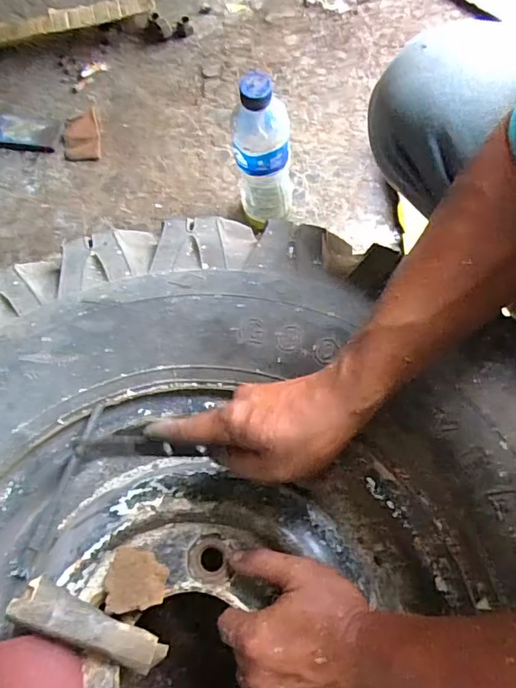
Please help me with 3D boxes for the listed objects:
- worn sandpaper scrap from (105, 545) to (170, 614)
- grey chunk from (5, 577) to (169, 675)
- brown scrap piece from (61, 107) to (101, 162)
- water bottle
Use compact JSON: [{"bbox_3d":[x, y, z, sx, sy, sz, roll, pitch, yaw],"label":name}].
[{"bbox_3d":[-0.100,0.194,0.432,0.051,0.006,0.050,1,47,10],"label":"worn sandpaper scrap"},{"bbox_3d":[-0.132,0.223,0.412,0.122,0.018,0.028,26,74,-4],"label":"grey chunk"},{"bbox_3d":[-0.269,-0.317,0.796,0.055,0.010,0.096,-13,73,1],"label":"brown scrap piece"},{"bbox_3d":[0.010,-0.223,0.625,0.066,0.230,0.078,3,74,6],"label":"water bottle"}]

